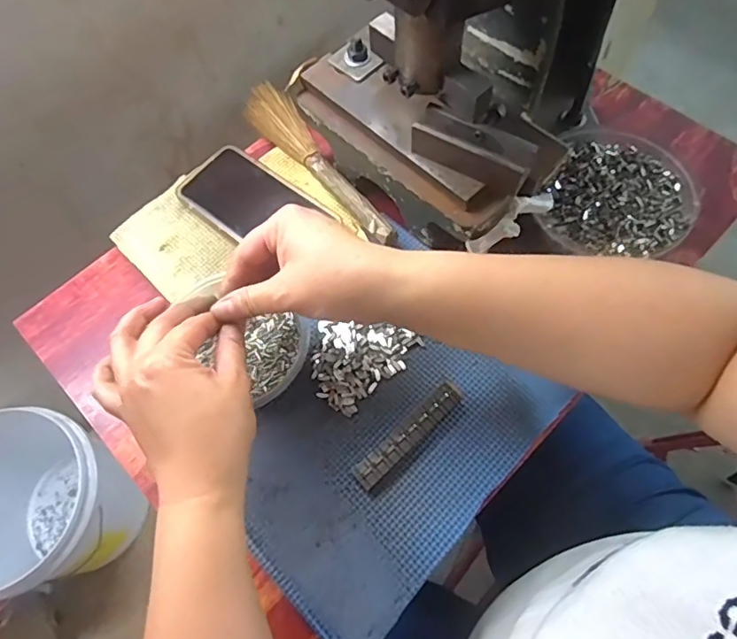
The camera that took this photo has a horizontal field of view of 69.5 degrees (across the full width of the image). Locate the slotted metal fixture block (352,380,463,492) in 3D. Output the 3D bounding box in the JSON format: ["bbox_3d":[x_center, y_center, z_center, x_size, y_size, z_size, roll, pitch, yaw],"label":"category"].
[{"bbox_3d":[0.031,0.085,0.400,0.102,0.012,0.020,-41,70,-15],"label":"slotted metal fixture block"}]

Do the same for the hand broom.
[{"bbox_3d":[-0.049,-0.152,0.503,0.041,0.022,0.235,-34,68,-12],"label":"hand broom"}]

